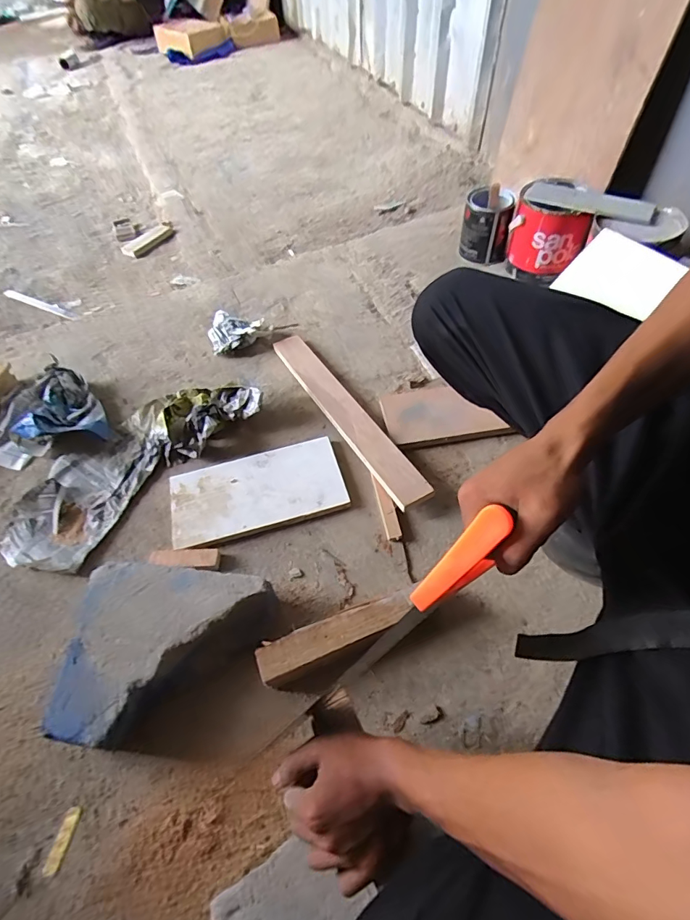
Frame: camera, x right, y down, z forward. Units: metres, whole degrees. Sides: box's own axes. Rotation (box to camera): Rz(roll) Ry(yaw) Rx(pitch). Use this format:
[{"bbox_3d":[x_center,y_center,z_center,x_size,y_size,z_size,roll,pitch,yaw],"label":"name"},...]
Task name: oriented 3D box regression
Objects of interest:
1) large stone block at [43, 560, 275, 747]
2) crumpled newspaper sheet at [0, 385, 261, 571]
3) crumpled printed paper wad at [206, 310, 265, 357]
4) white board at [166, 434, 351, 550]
[{"bbox_3d":[-0.217,0.237,0.544,0.221,0.075,0.193,1,55,6],"label":"large stone block"},{"bbox_3d":[-0.364,-0.004,0.739,0.202,0.054,0.439,36,65,26],"label":"crumpled newspaper sheet"},{"bbox_3d":[-0.225,-0.270,0.916,0.111,0.045,0.090,-12,55,-3],"label":"crumpled printed paper wad"},{"bbox_3d":[-0.140,0.049,0.708,0.268,0.021,0.140,-16,55,-6],"label":"white board"}]

